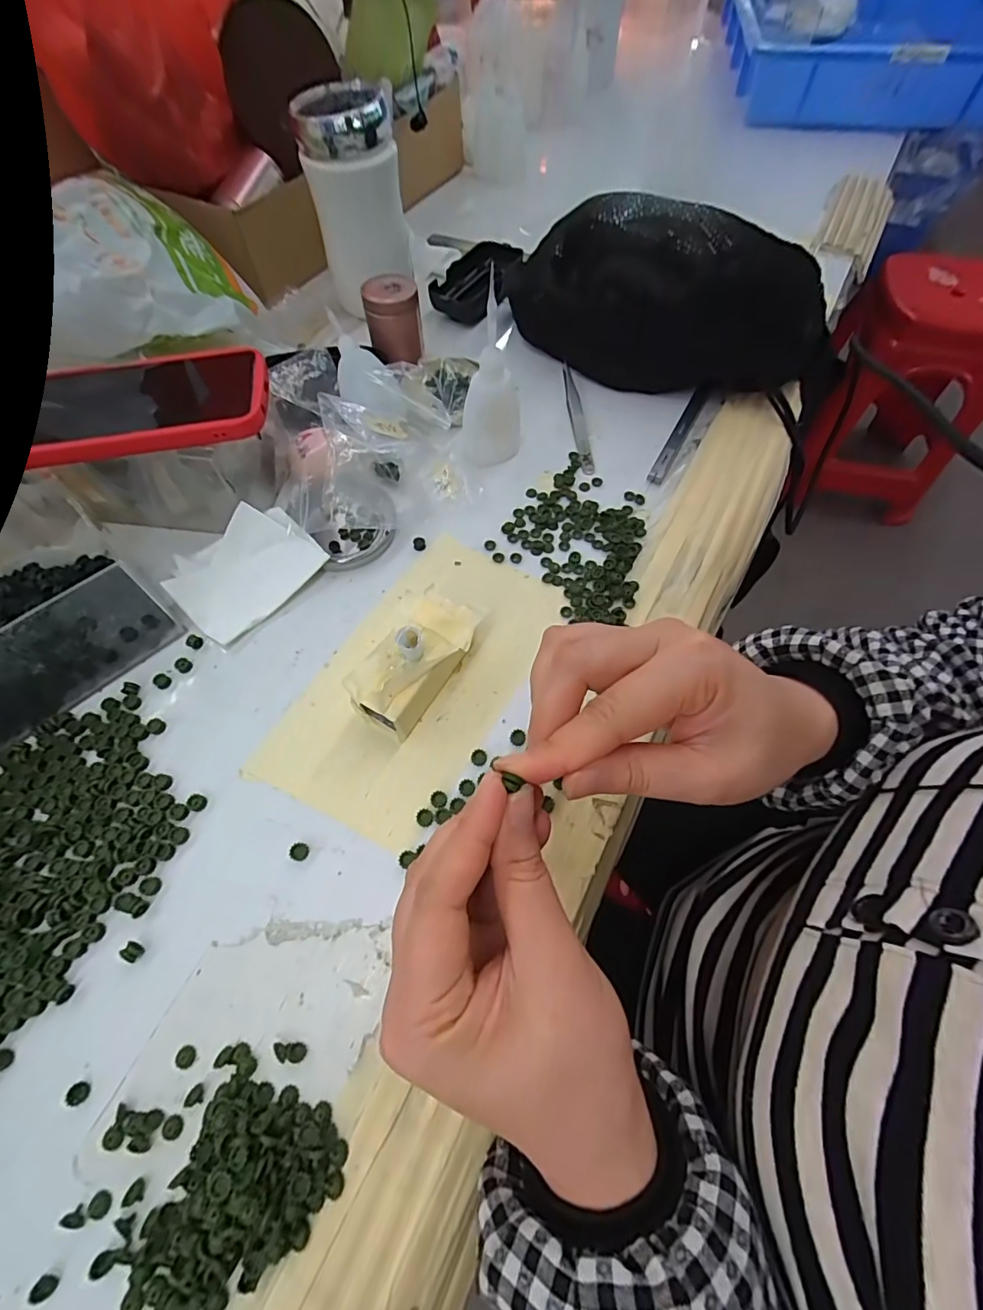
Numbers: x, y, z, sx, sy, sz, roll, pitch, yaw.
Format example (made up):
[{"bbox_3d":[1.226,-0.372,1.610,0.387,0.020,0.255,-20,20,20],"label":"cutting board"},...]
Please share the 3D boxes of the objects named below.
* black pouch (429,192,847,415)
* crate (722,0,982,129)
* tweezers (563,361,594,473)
[{"bbox_3d":[0.119,-0.294,0.408,0.335,0.104,0.096,8,63,4],"label":"black pouch"},{"bbox_3d":[0.553,-0.956,0.764,0.363,0.080,0.549,8,63,4],"label":"crate"},{"bbox_3d":[0.070,-0.201,0.417,0.011,0.006,0.132,-4,63,-3],"label":"tweezers"}]

